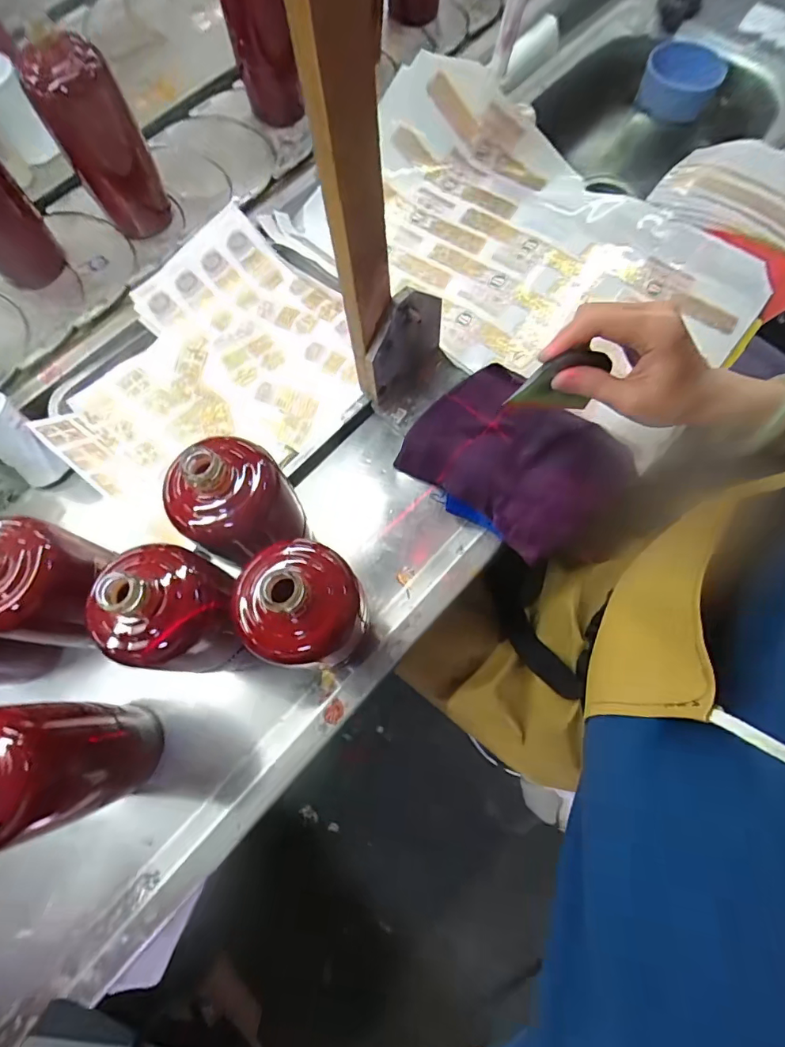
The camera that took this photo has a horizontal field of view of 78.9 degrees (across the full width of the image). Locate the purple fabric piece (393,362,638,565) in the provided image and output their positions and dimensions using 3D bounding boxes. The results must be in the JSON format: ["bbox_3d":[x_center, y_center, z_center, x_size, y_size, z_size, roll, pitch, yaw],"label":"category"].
[{"bbox_3d":[0.121,-0.064,0.472,0.209,0.056,0.148,41,77,10],"label":"purple fabric piece"}]

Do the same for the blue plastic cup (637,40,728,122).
[{"bbox_3d":[0.454,-0.692,0.747,0.101,0.055,0.107,0,73,-1],"label":"blue plastic cup"}]

